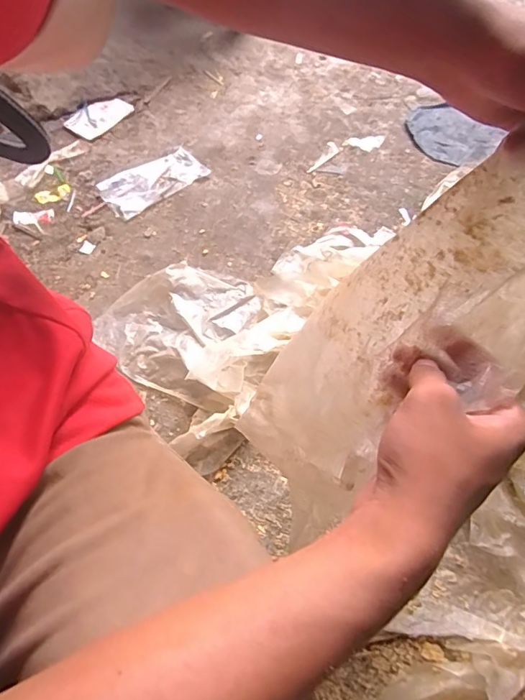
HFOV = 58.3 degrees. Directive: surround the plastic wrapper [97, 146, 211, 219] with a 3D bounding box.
[{"bbox_3d":[-0.243,-0.380,1.047,0.235,0.032,0.111,-33,64,-19],"label":"plastic wrapper"}]

